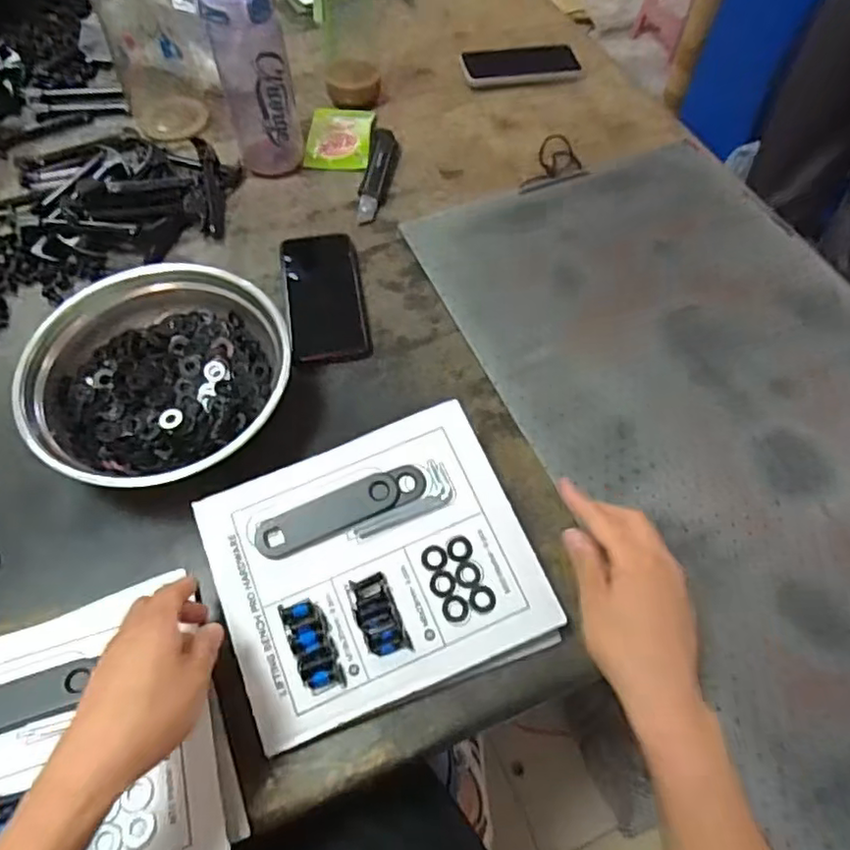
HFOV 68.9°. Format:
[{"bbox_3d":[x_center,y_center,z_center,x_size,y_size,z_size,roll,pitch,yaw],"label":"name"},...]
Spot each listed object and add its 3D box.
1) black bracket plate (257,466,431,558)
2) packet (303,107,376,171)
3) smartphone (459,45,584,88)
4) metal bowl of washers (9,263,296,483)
[{"bbox_3d":[-0.064,0.065,0.477,0.132,0.007,0.032,-23,74,-7],"label":"black bracket plate"},{"bbox_3d":[-0.106,-0.357,0.774,0.079,0.013,0.110,4,59,1],"label":"packet"},{"bbox_3d":[0.133,-0.496,0.855,0.162,0.005,0.088,-8,60,-6],"label":"smartphone"},{"bbox_3d":[-0.227,-0.043,0.544,0.211,0.069,0.192,1,59,-1],"label":"metal bowl of washers"}]

